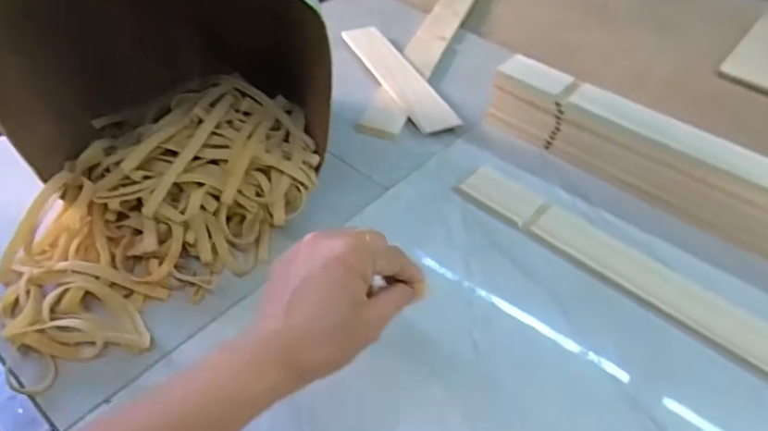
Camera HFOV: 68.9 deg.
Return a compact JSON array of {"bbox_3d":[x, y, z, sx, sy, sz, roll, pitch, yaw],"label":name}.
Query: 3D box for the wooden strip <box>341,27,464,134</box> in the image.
[{"bbox_3d":[0.020,-0.205,0.812,0.060,0.010,0.260,-24,53,-14],"label":"wooden strip"}]

